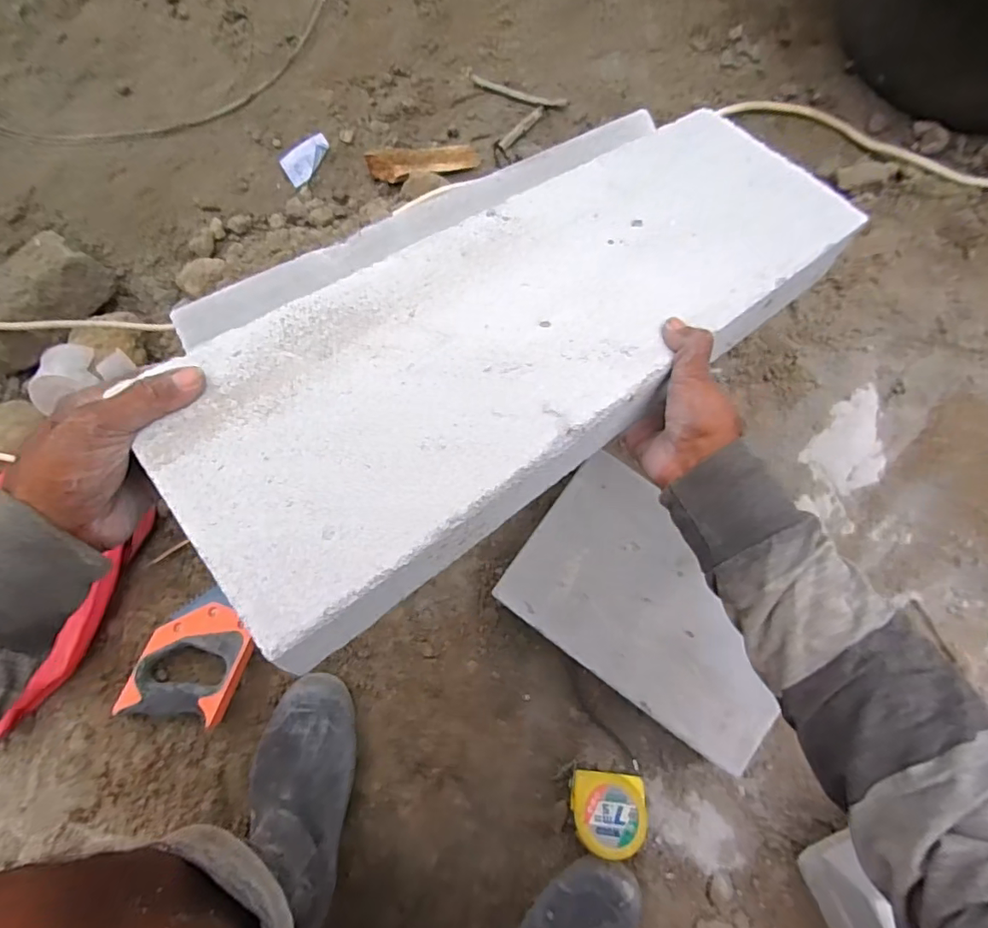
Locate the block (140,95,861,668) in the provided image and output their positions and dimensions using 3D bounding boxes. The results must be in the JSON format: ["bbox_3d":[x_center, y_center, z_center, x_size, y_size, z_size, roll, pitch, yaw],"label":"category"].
[{"bbox_3d":[0.044,-0.117,0.403,0.582,0.066,0.212,-39,80,-22],"label":"block"}]

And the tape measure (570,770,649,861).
[{"bbox_3d":[0.118,0.363,0.543,0.074,0.037,0.073,5,61,4],"label":"tape measure"}]

